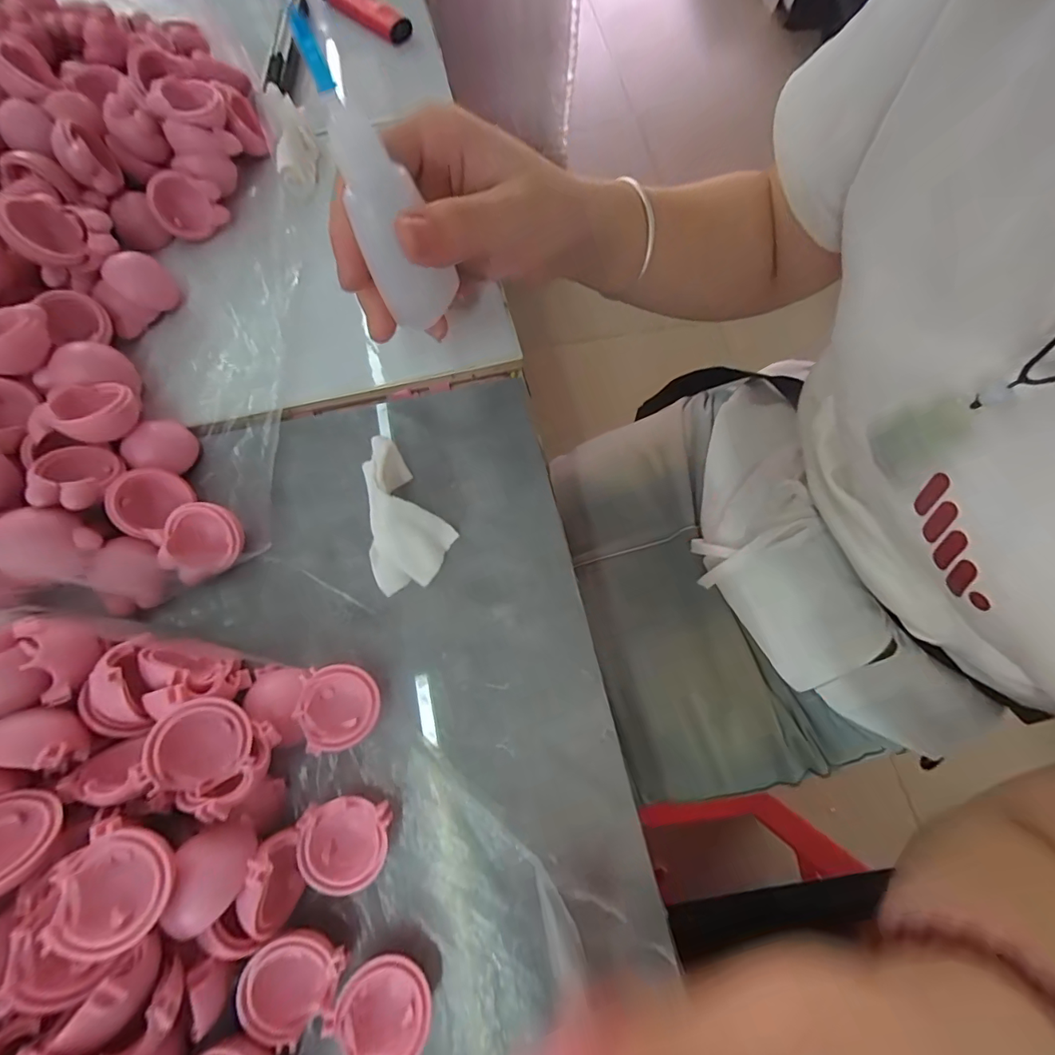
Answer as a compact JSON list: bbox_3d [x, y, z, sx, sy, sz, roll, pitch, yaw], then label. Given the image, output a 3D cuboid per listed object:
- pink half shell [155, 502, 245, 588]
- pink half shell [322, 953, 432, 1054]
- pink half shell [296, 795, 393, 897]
[{"bbox_3d":[-0.134,0.006,0.195,0.029,0.015,0.030,28,81,-5],"label":"pink half shell"},{"bbox_3d":[-0.046,0.155,0.150,0.029,0.016,0.028,0,70,0],"label":"pink half shell"},{"bbox_3d":[-0.064,0.111,0.165,0.029,0.016,0.028,0,70,0],"label":"pink half shell"}]

